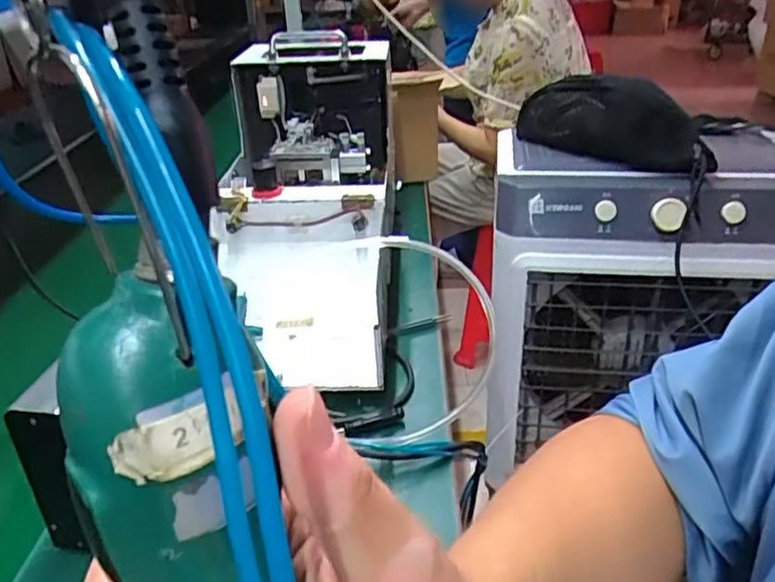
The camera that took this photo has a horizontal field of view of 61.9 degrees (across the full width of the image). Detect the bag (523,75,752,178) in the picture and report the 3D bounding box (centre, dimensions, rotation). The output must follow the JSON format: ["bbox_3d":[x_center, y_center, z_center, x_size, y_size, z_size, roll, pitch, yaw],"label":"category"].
[{"bbox_3d":[0.303,-0.228,0.864,0.280,0.107,0.062,21,36,34],"label":"bag"}]

